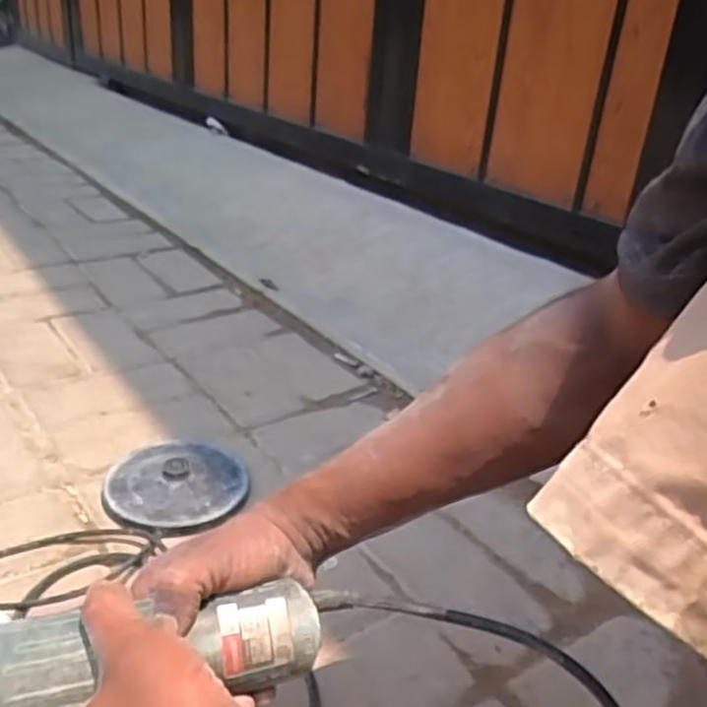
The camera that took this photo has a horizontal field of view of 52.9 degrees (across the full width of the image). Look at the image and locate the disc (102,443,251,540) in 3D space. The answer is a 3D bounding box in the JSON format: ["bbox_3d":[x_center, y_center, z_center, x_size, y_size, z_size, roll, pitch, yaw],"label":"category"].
[{"bbox_3d":[-0.187,0.134,0.756,0.144,0.026,0.153,6,27,-3],"label":"disc"}]

